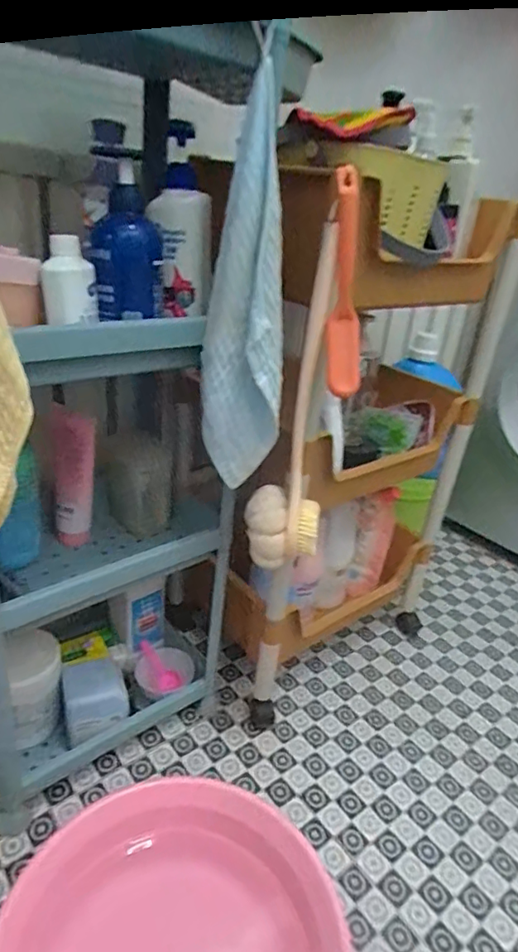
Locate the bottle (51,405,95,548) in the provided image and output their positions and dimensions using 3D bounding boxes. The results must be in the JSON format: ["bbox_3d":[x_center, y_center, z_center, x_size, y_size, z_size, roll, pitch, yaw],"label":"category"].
[{"bbox_3d":[-0.253,0.008,0.758,0.054,0.218,0.034,-8,30,-27],"label":"bottle"}]

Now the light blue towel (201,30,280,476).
[{"bbox_3d":[-0.012,-0.177,0.583,0.089,0.383,0.068,7,27,0],"label":"light blue towel"}]

